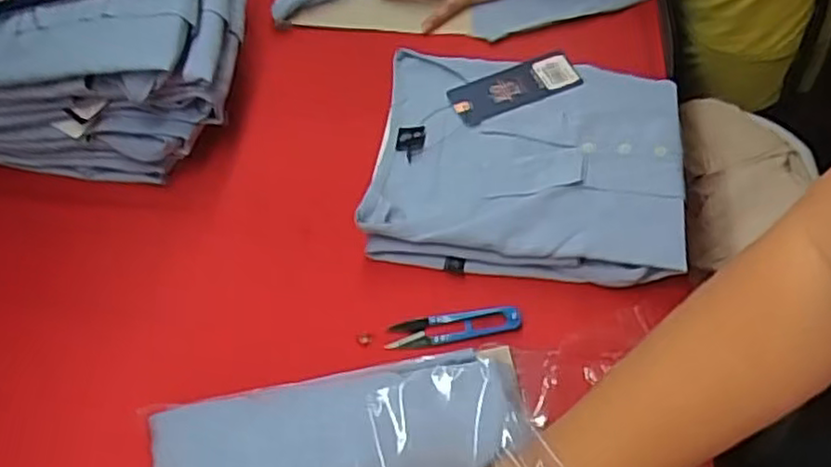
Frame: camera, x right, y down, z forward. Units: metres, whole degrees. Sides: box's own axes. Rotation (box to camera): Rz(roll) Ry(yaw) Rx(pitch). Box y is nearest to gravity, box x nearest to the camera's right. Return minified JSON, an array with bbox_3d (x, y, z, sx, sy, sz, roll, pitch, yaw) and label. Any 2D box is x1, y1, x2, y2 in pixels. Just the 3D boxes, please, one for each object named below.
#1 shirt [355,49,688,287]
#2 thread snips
[{"bbox_3d":[0.096,-0.066,0.607,0.253,0.032,0.212,6,59,6],"label":"shirt"},{"bbox_3d":[0.030,0.072,0.545,0.103,0.006,0.026,-8,55,0],"label":"thread snips"}]

